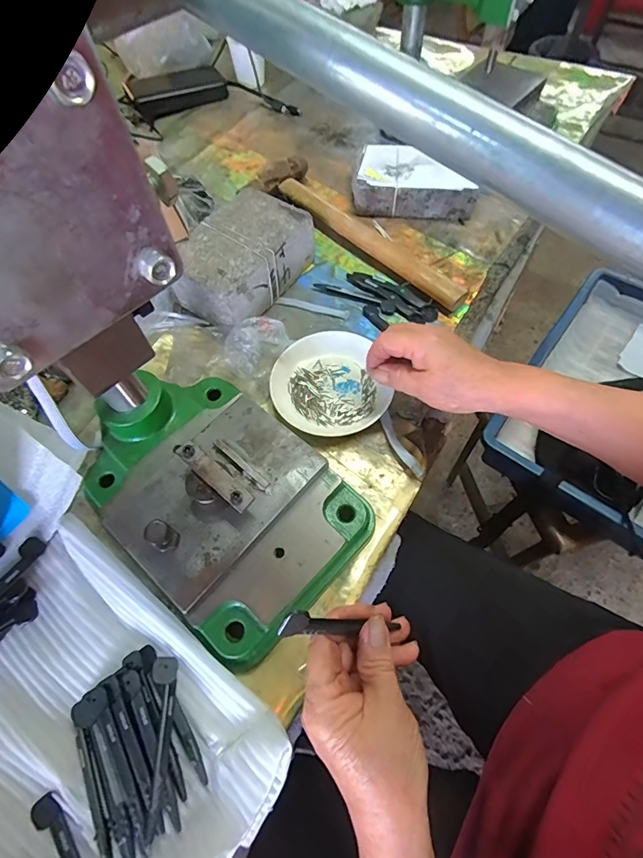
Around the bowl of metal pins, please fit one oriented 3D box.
[{"bbox_3d":[0.005,-0.045,0.423,0.108,0.019,0.111,-1,62,2],"label":"bowl of metal pins"}]

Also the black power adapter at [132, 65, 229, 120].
[{"bbox_3d":[-0.233,-0.558,0.700,0.148,0.040,0.056,-21,63,-9],"label":"black power adapter"}]

